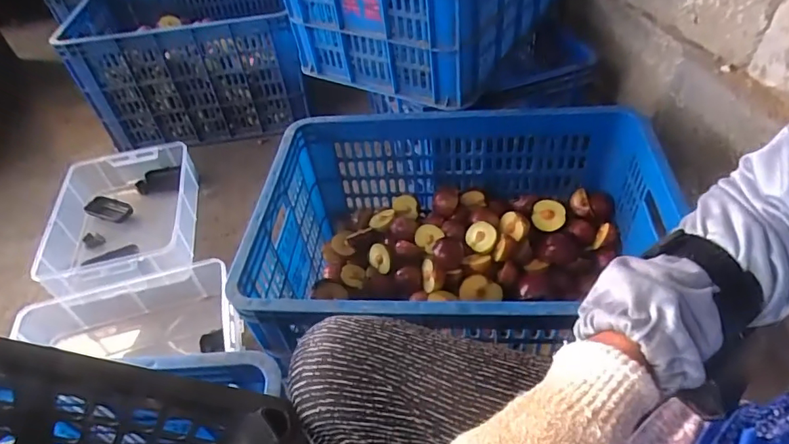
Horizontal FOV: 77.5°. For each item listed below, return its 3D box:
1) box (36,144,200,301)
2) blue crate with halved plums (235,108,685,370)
[{"bbox_3d":[-0.570,0.001,1.034,0.287,0.100,0.382,-14,46,-6],"label":"box"},{"bbox_3d":[0.093,0.044,0.721,0.532,0.237,0.367,0,46,7],"label":"blue crate with halved plums"}]

